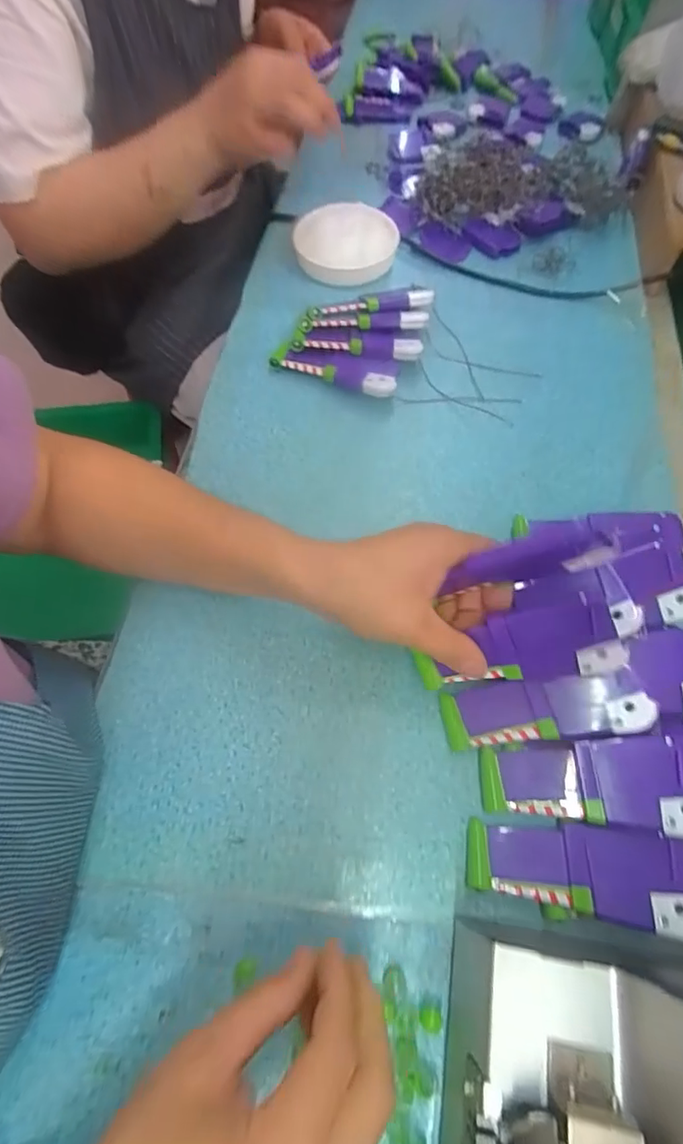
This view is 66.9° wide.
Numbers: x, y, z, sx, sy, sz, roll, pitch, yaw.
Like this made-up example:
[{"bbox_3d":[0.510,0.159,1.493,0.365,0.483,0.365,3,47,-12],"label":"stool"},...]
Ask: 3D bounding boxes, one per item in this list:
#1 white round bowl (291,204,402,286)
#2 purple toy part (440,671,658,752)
[{"bbox_3d":[0.005,-0.341,0.541,0.104,0.031,0.100,1,63,-1],"label":"white round bowl"},{"bbox_3d":[0.126,0.085,0.323,0.123,0.013,0.039,-10,61,16],"label":"purple toy part"}]

